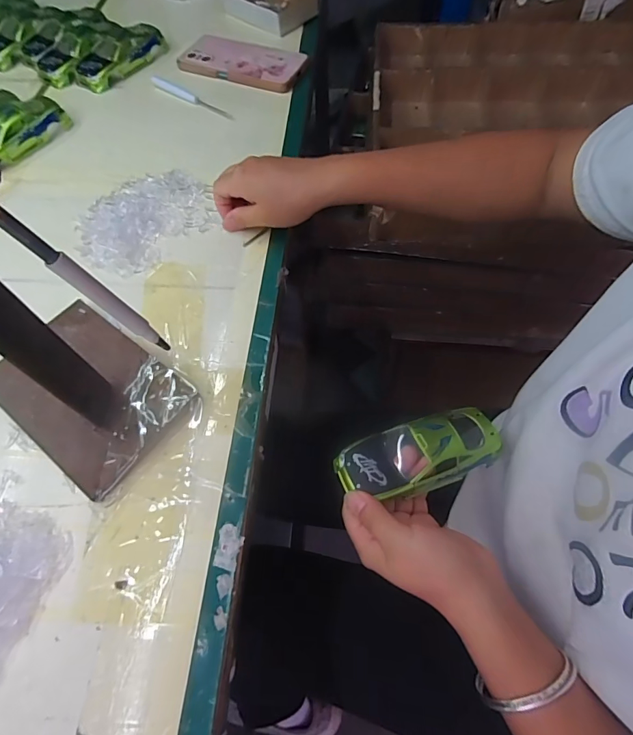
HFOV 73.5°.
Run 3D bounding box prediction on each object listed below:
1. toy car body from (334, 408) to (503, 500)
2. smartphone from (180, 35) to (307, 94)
[{"bbox_3d":[0.082,0.066,0.327,0.128,0.025,0.051,-13,62,-11],"label":"toy car body"},{"bbox_3d":[-0.095,-0.398,0.550,0.161,0.017,0.073,20,64,12],"label":"smartphone"}]

